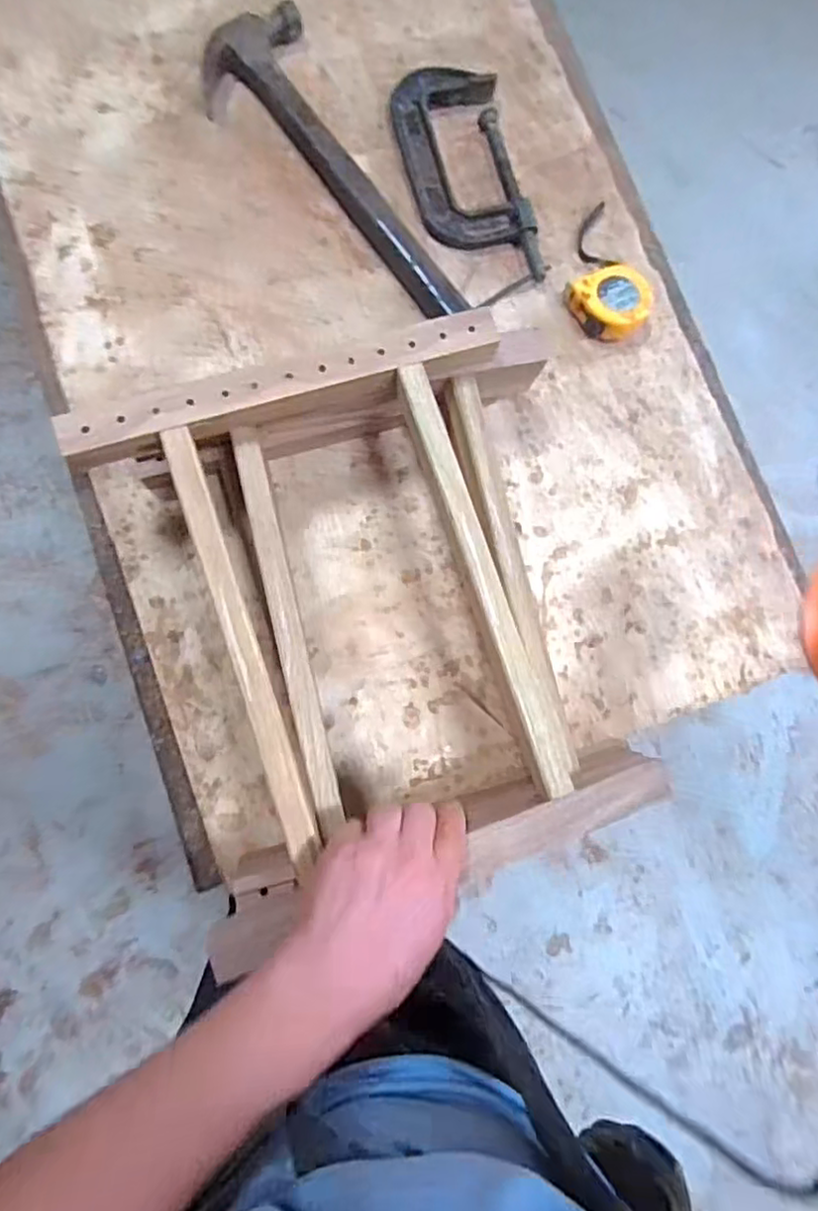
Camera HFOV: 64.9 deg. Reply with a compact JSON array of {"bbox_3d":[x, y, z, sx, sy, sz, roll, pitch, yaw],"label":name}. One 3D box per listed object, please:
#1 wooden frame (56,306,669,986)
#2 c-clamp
[{"bbox_3d":[-0.021,0.004,0.494,0.337,0.104,0.394,-19,86,-8],"label":"wooden frame"},{"bbox_3d":[0.055,-0.422,0.634,0.105,0.023,0.218,-14,85,-8],"label":"c-clamp"}]

